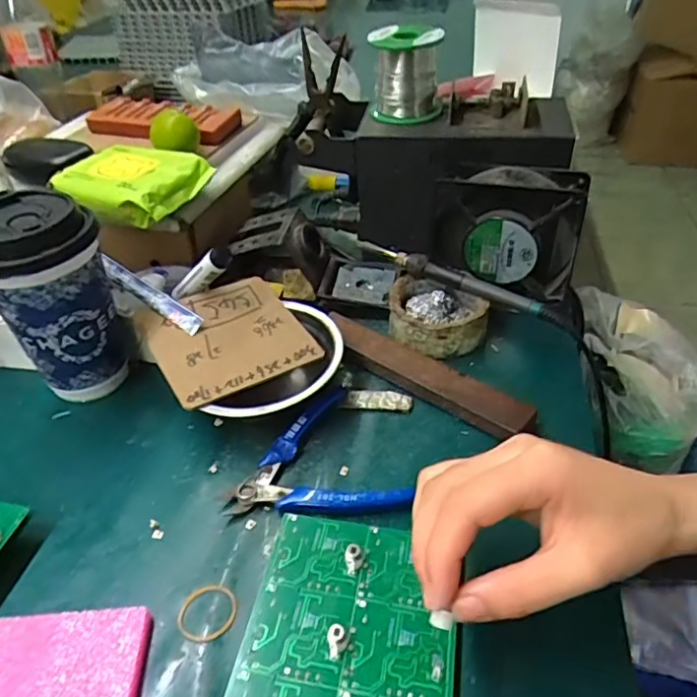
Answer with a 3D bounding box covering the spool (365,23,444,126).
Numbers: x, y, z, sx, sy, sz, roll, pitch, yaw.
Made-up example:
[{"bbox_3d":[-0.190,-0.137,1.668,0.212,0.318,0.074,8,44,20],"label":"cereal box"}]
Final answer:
[{"bbox_3d":[0.050,-0.243,0.495,0.060,0.068,0.060,2,40,7],"label":"spool"}]

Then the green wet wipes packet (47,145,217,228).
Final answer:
[{"bbox_3d":[-0.182,-0.143,0.479,0.103,0.027,0.095,22,46,26],"label":"green wet wipes packet"}]

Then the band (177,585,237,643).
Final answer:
[{"bbox_3d":[-0.078,0.145,0.309,0.031,0.004,0.031,-2,40,2],"label":"band"}]

